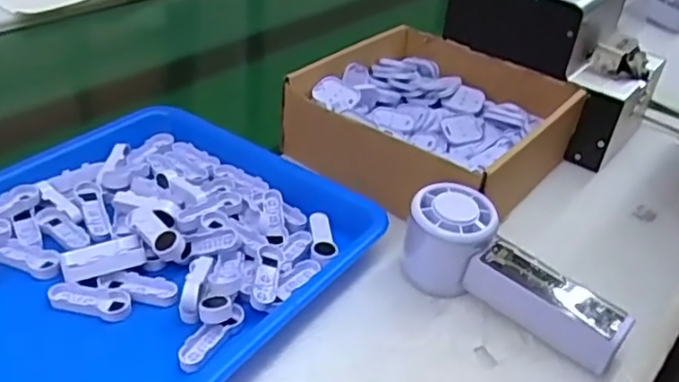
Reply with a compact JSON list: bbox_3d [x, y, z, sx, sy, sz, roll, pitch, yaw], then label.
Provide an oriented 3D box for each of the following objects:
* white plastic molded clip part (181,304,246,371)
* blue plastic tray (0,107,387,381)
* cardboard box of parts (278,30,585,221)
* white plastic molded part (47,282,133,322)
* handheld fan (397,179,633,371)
[{"bbox_3d":[-0.076,0.087,0.378,0.015,0.009,0.051,25,39,23],"label":"white plastic molded clip part"},{"bbox_3d":[-0.158,0.045,0.411,0.249,0.025,0.339,28,40,25],"label":"blue plastic tray"},{"bbox_3d":[0.083,-0.063,0.557,0.205,0.066,0.197,28,41,26],"label":"cardboard box of parts"},{"bbox_3d":[-0.155,0.068,0.393,0.050,0.009,0.017,10,36,4],"label":"white plastic molded part"},{"bbox_3d":[0.112,0.054,0.414,0.152,0.056,0.055,26,40,24],"label":"handheld fan"}]

